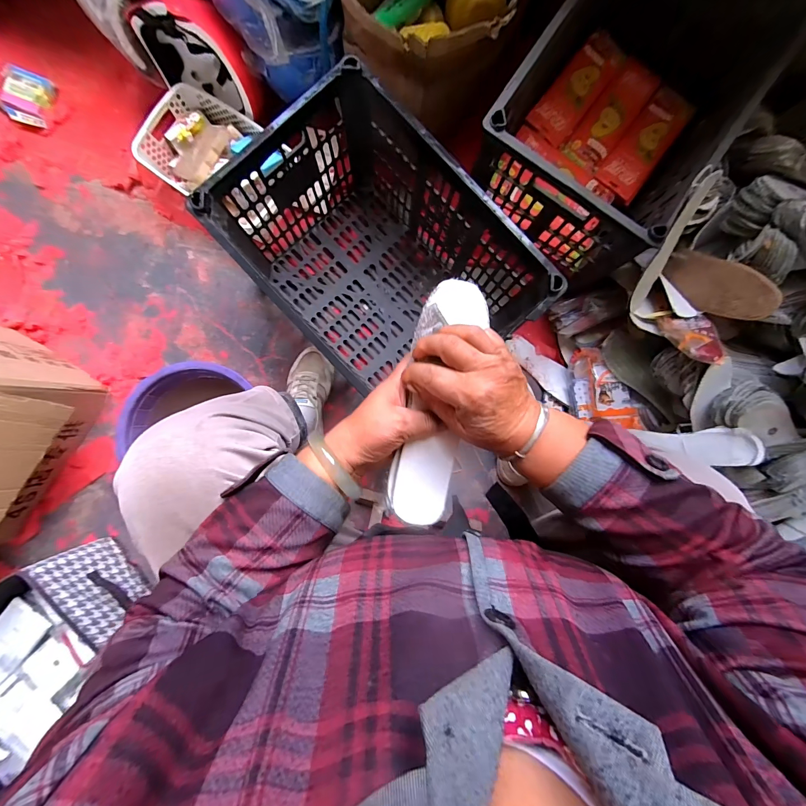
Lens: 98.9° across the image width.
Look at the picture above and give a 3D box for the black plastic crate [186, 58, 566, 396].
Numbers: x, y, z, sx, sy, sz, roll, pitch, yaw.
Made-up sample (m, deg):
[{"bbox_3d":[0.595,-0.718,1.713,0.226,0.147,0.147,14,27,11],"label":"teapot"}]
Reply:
[{"bbox_3d":[-0.045,-0.248,0.648,0.351,0.281,0.470,-41,90,0],"label":"black plastic crate"}]

